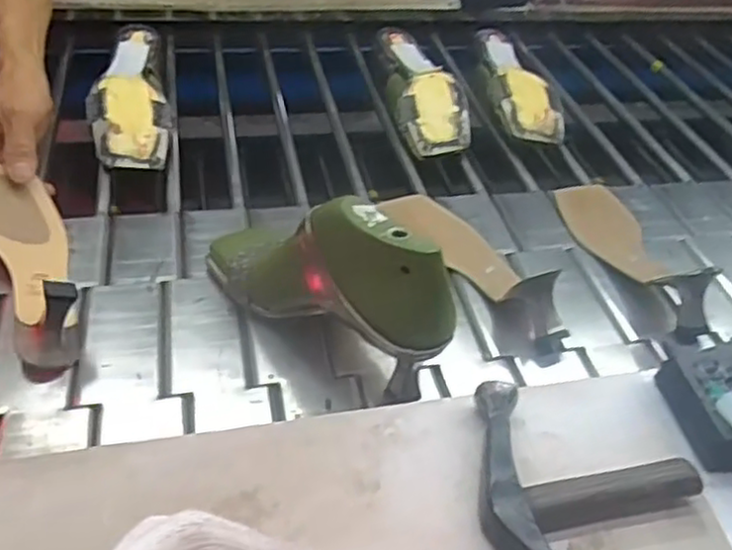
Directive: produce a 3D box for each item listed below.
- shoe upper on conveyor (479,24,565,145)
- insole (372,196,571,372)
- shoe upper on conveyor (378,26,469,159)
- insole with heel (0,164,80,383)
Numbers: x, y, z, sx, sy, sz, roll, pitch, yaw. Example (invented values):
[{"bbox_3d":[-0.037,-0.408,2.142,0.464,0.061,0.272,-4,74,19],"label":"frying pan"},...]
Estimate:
[{"bbox_3d":[0.184,-0.236,0.893,0.082,0.066,0.224,2,42,-5],"label":"shoe upper on conveyor"},{"bbox_3d":[0.106,-0.024,0.646,0.082,0.047,0.230,-24,50,-30],"label":"insole"},{"bbox_3d":[0.066,-0.221,0.855,0.080,0.058,0.218,-4,42,-11],"label":"shoe upper on conveyor"},{"bbox_3d":[-0.273,-0.015,0.578,0.067,0.054,0.217,-19,48,-26],"label":"insole with heel"}]

